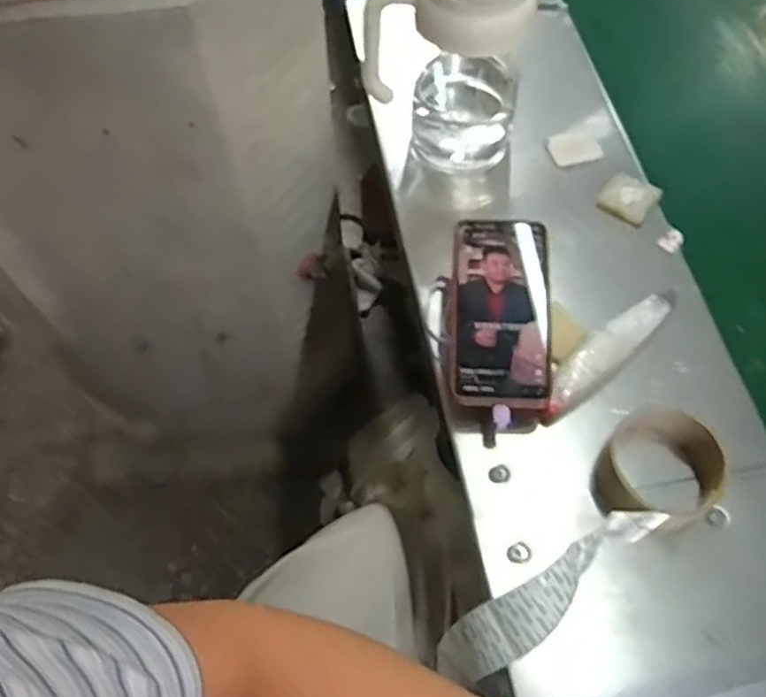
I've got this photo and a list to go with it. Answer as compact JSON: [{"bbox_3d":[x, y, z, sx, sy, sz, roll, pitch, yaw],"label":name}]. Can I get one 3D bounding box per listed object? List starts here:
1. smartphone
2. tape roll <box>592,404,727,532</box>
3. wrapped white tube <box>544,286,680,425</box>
[{"bbox_3d":[0.094,-0.033,0.544,0.073,0.009,0.161,6,67,-1],"label":"smartphone"},{"bbox_3d":[0.196,0.085,0.507,0.090,0.041,0.082,0,62,0],"label":"tape roll"},{"bbox_3d":[0.183,-0.002,0.554,0.166,0.027,0.036,-37,68,-18],"label":"wrapped white tube"}]

